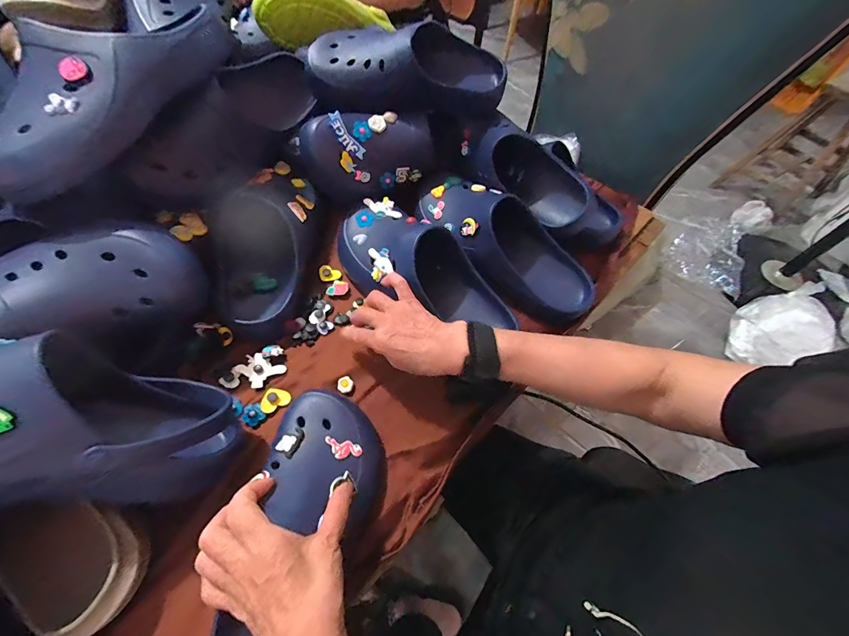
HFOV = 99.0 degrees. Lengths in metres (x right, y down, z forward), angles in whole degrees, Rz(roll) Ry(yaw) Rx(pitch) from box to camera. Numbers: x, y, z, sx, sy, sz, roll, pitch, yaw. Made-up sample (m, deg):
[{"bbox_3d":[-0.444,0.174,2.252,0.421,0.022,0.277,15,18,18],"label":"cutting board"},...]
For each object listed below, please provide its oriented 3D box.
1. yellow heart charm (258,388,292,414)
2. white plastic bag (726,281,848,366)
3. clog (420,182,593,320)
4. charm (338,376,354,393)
[{"bbox_3d":[-0.178,0.095,0.429,0.035,0.004,0.027,-27,65,-17],"label":"yellow heart charm"},{"bbox_3d":[1.088,0.029,1.108,0.281,0.137,0.225,-9,61,-8],"label":"white plastic bag"},{"bbox_3d":[0.108,-0.115,0.499,0.109,0.091,0.289,-36,68,-21],"label":"clog"},{"bbox_3d":[-0.096,0.080,0.439,0.019,0.004,0.019,1,60,-2],"label":"charm"}]

